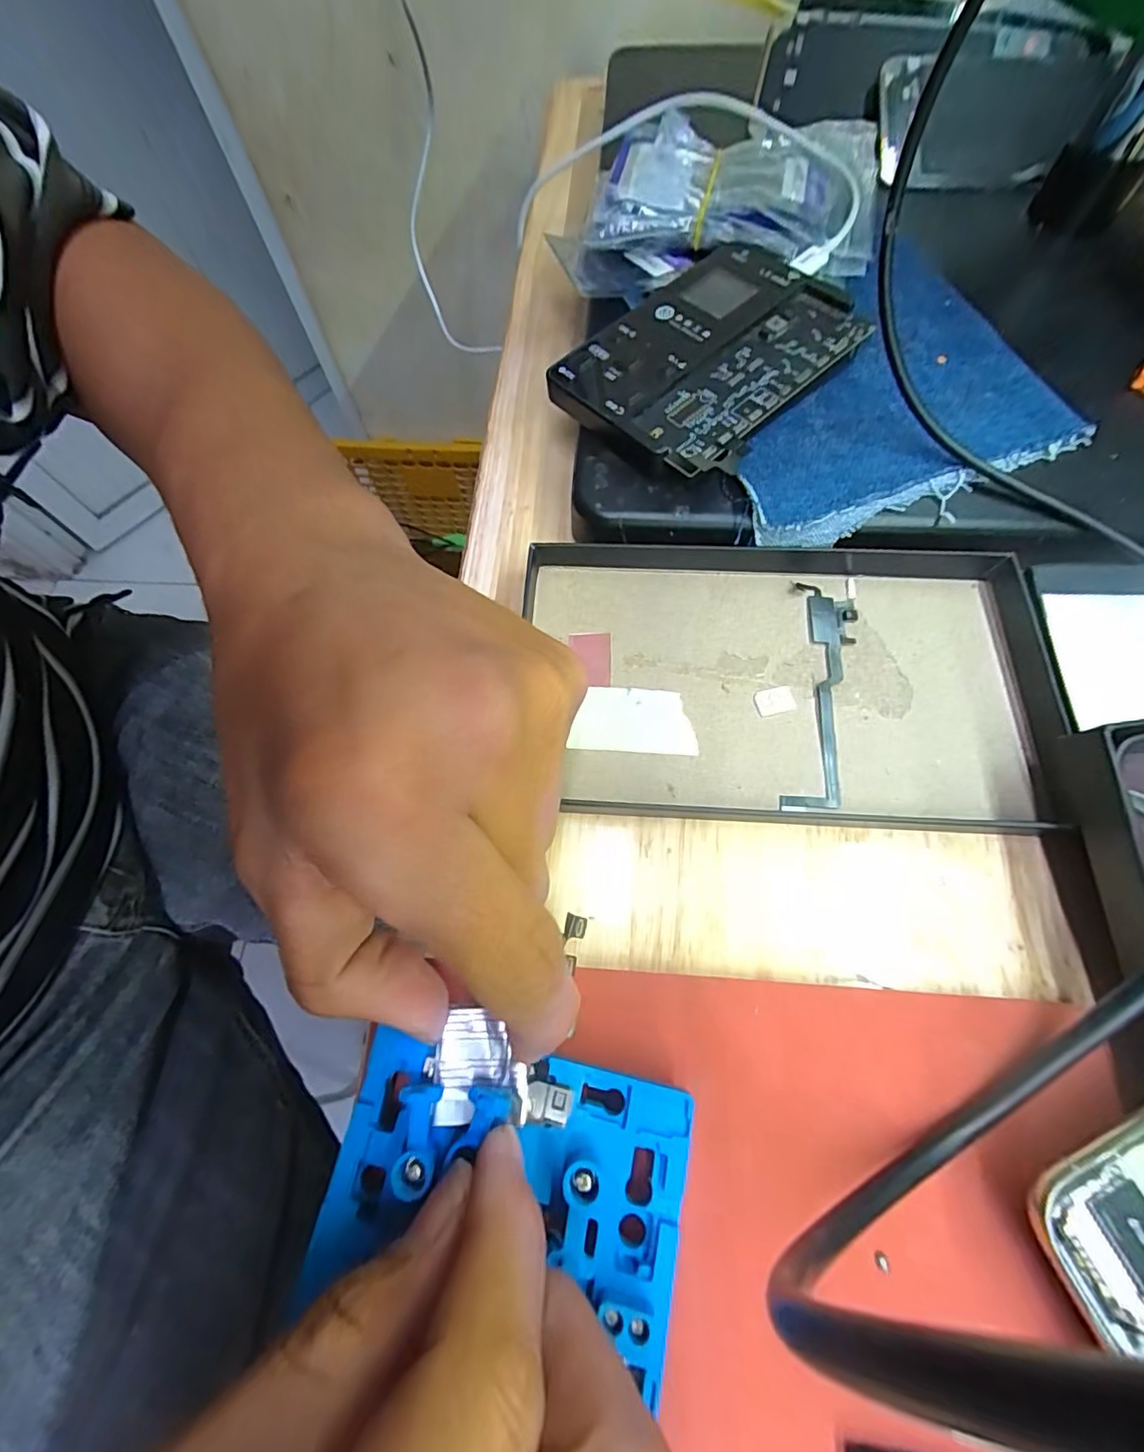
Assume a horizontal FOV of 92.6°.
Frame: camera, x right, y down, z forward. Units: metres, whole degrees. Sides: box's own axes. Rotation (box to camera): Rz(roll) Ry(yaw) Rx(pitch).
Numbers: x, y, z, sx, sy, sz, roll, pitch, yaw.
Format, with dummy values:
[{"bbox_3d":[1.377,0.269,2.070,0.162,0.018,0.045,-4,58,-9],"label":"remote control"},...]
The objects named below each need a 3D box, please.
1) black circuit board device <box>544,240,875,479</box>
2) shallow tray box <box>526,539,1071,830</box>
[{"bbox_3d":[0.053,-0.141,0.210,0.078,0.015,0.101,41,75,17],"label":"black circuit board device"},{"bbox_3d":[0.074,-0.017,0.183,0.174,0.016,0.096,1,70,3],"label":"shallow tray box"}]

